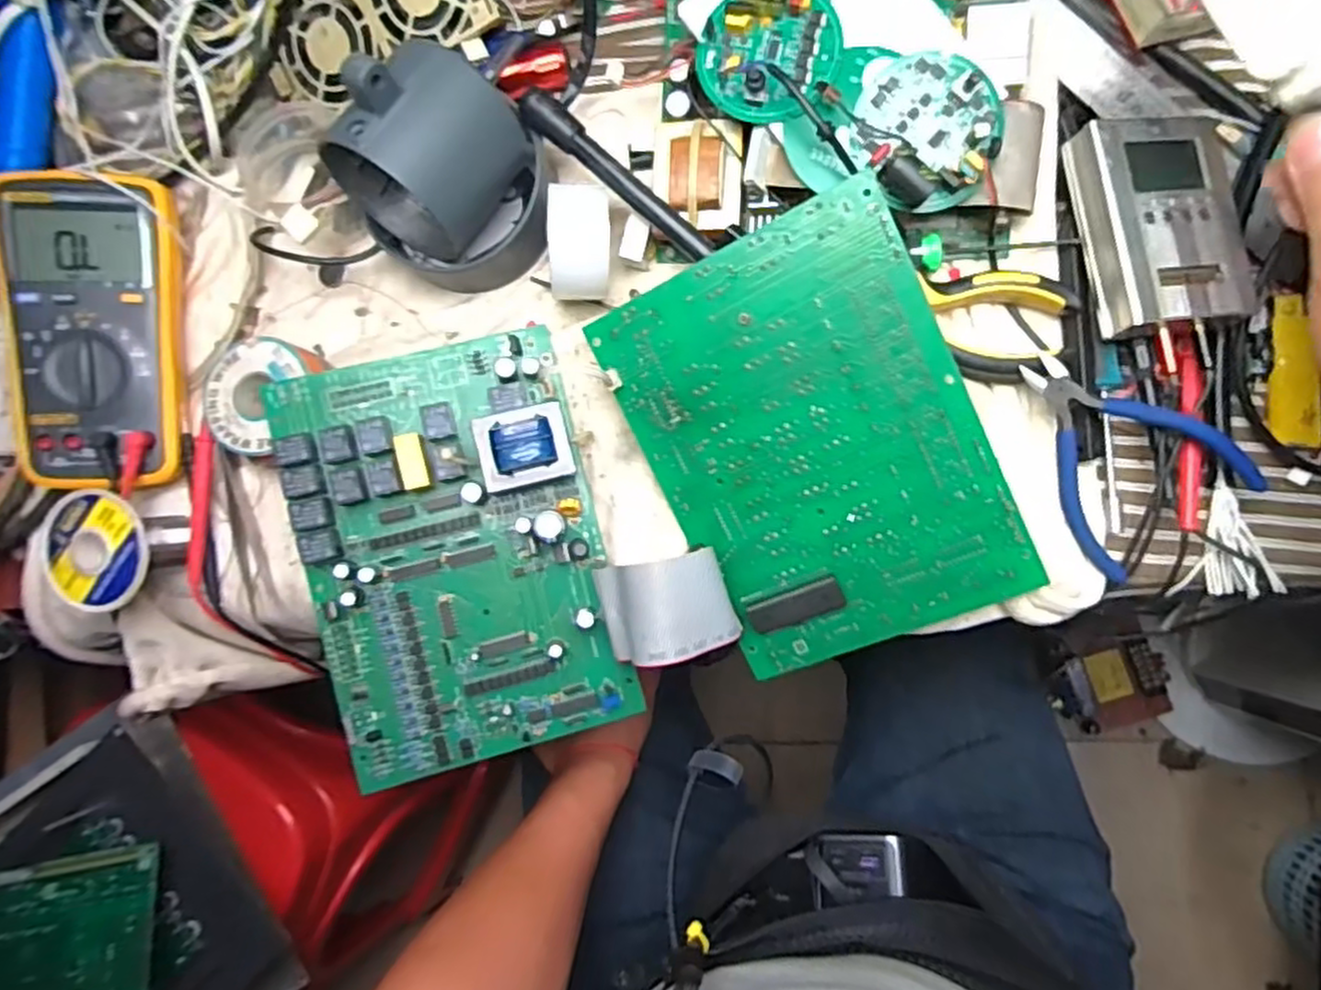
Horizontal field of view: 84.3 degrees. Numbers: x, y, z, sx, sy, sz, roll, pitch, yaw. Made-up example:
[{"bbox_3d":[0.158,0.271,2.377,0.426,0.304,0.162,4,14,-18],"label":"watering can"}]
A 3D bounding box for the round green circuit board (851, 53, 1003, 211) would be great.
[{"bbox_3d":[0.132,-0.180,0.356,0.066,0.016,0.070,0,87,7],"label":"round green circuit board"}]

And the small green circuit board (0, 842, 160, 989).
[{"bbox_3d":[-0.487,0.351,0.558,0.209,0.013,0.120,-12,70,1],"label":"small green circuit board"}]

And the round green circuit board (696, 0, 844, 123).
[{"bbox_3d":[0.054,-0.222,0.363,0.070,0.022,0.060,2,87,7],"label":"round green circuit board"}]

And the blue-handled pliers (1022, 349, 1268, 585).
[{"bbox_3d":[0.228,-0.024,0.369,0.080,0.029,0.115,-41,83,4],"label":"blue-handled pliers"}]

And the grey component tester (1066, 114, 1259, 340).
[{"bbox_3d":[0.247,-0.133,0.361,0.069,0.025,0.101,-10,87,-6],"label":"grey component tester"}]

